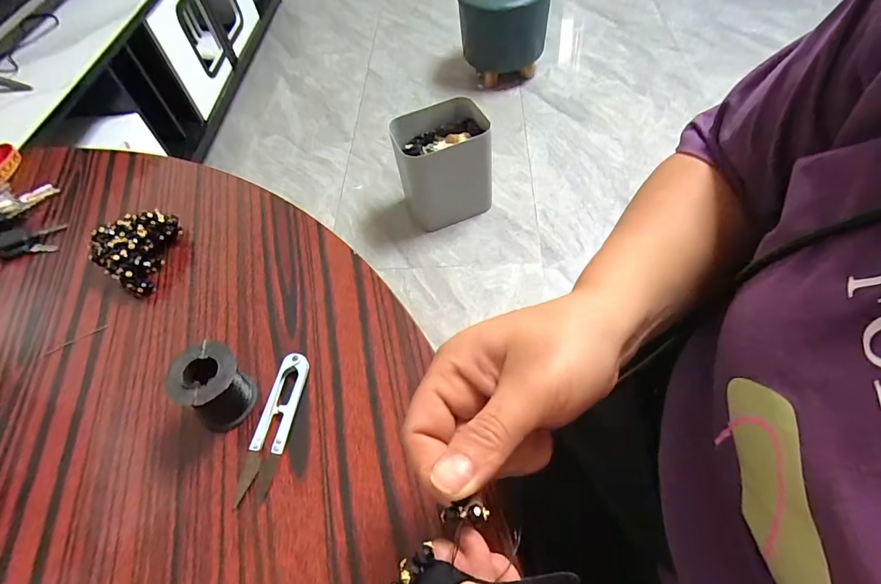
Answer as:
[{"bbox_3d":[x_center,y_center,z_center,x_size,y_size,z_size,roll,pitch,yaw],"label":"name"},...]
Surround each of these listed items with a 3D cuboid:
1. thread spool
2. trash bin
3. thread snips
[{"bbox_3d":[-0.149,0.065,0.313,0.044,0.049,0.043,-2,54,3],"label":"thread spool"},{"bbox_3d":[0.011,-0.353,1.315,0.255,0.285,0.216,-15,55,-2],"label":"trash bin"},{"bbox_3d":[-0.113,0.088,0.315,0.024,0.011,0.097,5,54,8],"label":"thread snips"}]

